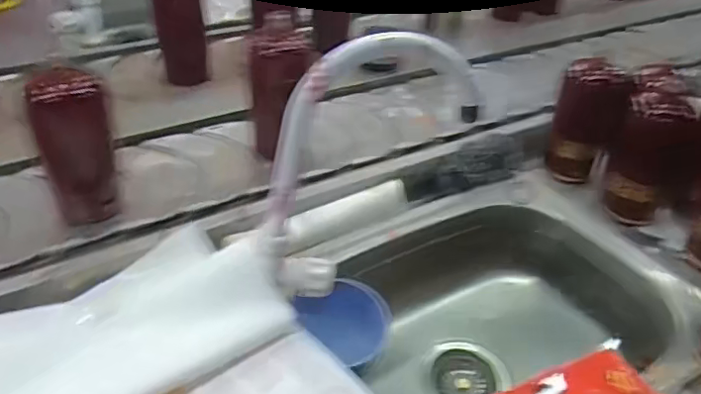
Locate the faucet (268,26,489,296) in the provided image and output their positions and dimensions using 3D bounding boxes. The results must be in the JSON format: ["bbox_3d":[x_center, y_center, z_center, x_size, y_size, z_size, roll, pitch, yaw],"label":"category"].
[{"bbox_3d":[0.015,-0.022,0.538,0.199,0.255,0.047,-12,41,-20],"label":"faucet"}]

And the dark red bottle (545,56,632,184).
[{"bbox_3d":[0.319,-0.095,0.781,0.081,0.159,0.079,15,39,13],"label":"dark red bottle"}]

